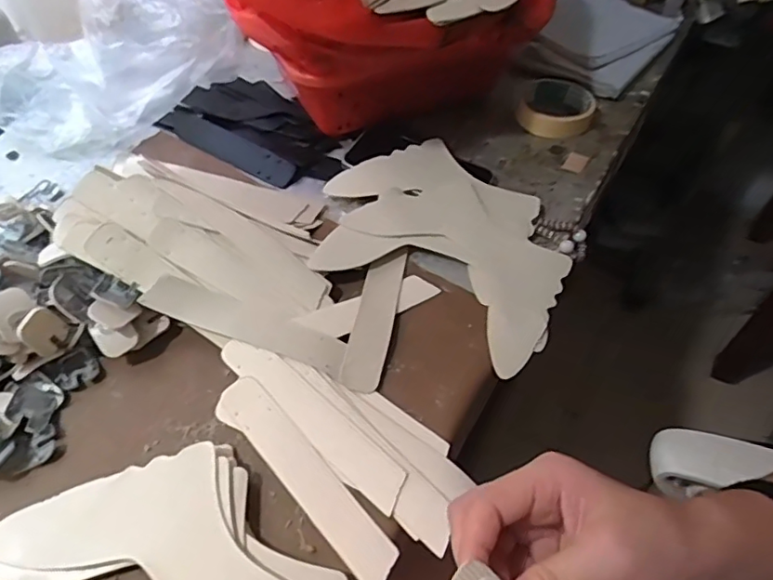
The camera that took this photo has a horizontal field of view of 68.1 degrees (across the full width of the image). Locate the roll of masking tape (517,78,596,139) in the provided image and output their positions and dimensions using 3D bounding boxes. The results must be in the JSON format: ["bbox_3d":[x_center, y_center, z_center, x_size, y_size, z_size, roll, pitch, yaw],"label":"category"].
[{"bbox_3d":[0.208,-0.228,0.701,0.087,0.030,0.100,12,52,9],"label":"roll of masking tape"}]

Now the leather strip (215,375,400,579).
[{"bbox_3d":[-0.061,0.134,0.420,0.037,0.005,0.182,-40,64,-22],"label":"leather strip"}]

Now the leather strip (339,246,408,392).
[{"bbox_3d":[-0.008,0.020,0.505,0.035,0.008,0.154,17,50,-5],"label":"leather strip"}]

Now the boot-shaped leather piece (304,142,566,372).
[{"bbox_3d":[0.057,-0.053,0.560,0.259,0.018,0.207,32,57,23],"label":"boot-shaped leather piece"}]

